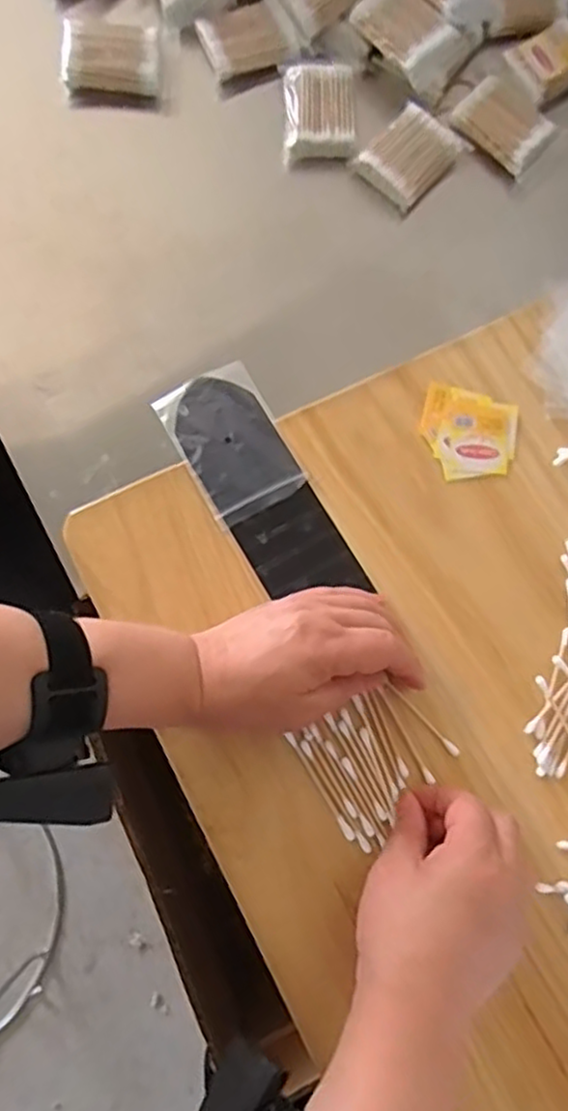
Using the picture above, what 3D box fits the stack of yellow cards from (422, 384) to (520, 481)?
[{"bbox_3d":[0.125,-0.081,0.486,0.063,0.006,0.062,13,77,-2],"label":"stack of yellow cards"}]

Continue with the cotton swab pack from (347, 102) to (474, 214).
[{"bbox_3d":[0.103,-0.324,0.582,0.060,0.029,0.085,44,78,5],"label":"cotton swab pack"}]

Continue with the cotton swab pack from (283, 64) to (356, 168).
[{"bbox_3d":[0.028,-0.361,0.586,0.055,0.032,0.077,1,77,-4],"label":"cotton swab pack"}]

